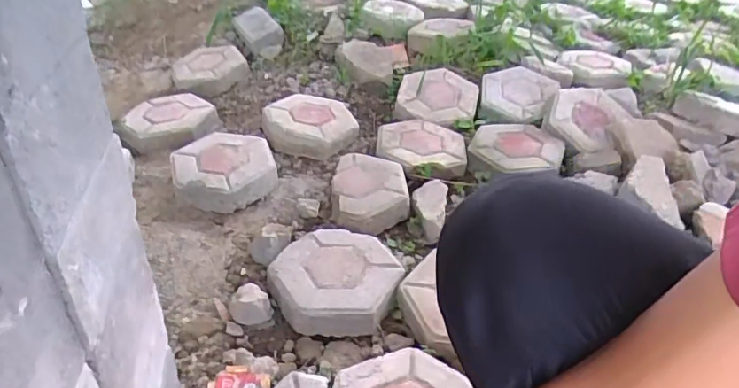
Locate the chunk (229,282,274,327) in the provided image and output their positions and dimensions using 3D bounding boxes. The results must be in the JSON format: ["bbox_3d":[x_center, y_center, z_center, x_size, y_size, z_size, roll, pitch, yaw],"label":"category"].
[{"bbox_3d":[-0.185,0.176,0.848,0.066,0.054,0.048,18,38,21],"label":"chunk"}]

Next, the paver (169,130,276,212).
[{"bbox_3d":[-0.295,-0.051,1.103,0.196,0.071,0.206,-10,37,-17],"label":"paver"}]

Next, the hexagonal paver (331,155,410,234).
[{"bbox_3d":[0.001,-0.005,1.081,0.147,0.060,0.208,-1,35,-4],"label":"hexagonal paver"}]

